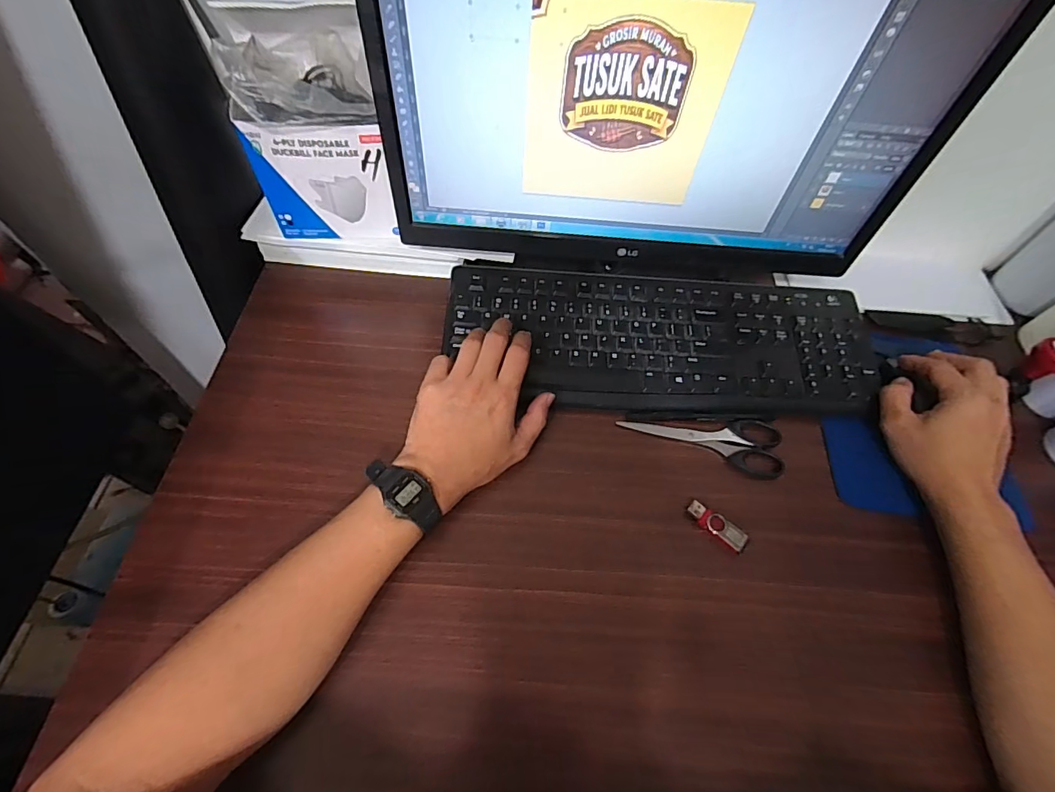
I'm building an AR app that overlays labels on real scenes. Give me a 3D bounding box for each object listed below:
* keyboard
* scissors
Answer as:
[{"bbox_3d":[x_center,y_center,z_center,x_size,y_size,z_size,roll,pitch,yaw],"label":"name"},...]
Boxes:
[{"bbox_3d":[0.135,-0.058,0.484,0.428,0.028,0.159,6,59,-1],"label":"keyboard"},{"bbox_3d":[0.167,0.035,0.446,0.151,0.010,0.052,16,59,5],"label":"scissors"}]

